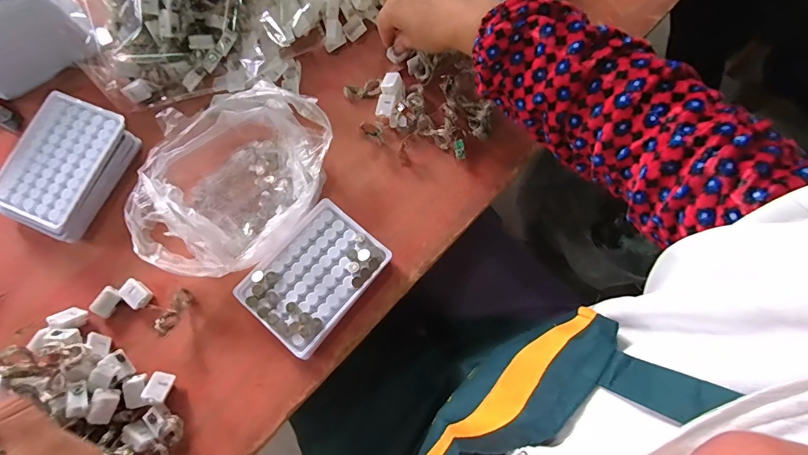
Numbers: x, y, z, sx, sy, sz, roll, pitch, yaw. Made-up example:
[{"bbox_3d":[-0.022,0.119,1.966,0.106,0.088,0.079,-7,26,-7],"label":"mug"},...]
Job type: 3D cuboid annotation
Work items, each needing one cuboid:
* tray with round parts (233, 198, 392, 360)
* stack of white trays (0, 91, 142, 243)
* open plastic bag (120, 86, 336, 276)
[{"bbox_3d":[-0.087,0.047,0.406,0.097,0.027,0.128,39,78,12],"label":"tray with round parts"},{"bbox_3d":[-0.358,-0.064,0.435,0.098,0.043,0.139,21,74,8],"label":"stack of white trays"},{"bbox_3d":[-0.175,-0.051,0.413,0.155,0.052,0.214,36,77,12],"label":"open plastic bag"}]

